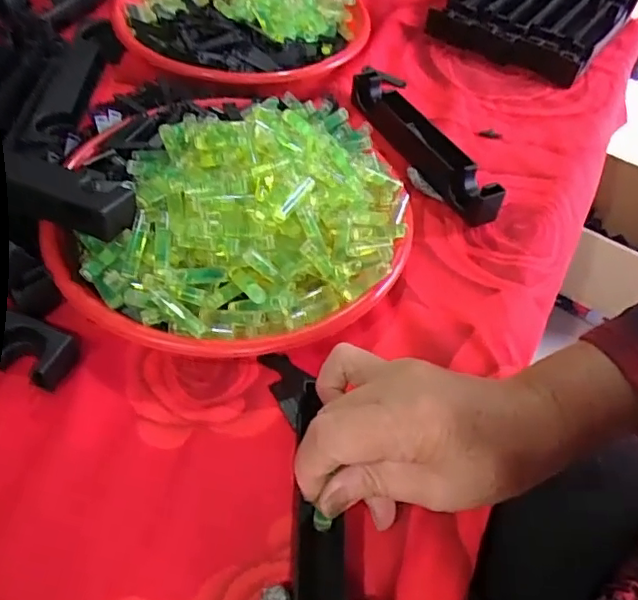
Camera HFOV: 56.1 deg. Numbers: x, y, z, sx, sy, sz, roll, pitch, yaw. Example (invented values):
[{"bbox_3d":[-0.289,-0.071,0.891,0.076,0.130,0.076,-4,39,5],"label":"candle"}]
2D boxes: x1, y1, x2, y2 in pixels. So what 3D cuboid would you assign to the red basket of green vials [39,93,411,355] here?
[{"bbox_3d":[-0.057,-0.067,0.419,0.242,0.072,0.234,3,51,-4],"label":"red basket of green vials"}]

